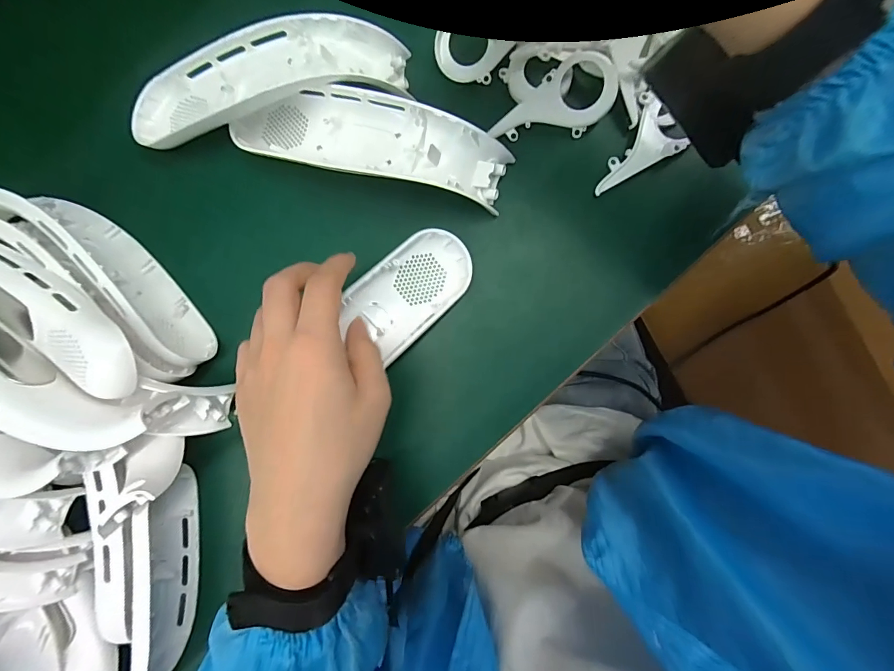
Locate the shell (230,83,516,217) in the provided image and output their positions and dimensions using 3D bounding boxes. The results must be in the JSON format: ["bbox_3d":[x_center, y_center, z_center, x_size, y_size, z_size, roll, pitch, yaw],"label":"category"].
[{"bbox_3d":[-0.054,-0.131,0.288,0.187,0.041,0.050,17,93,3],"label":"shell"}]

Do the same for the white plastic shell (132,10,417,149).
[{"bbox_3d":[-0.126,-0.172,0.287,0.195,0.043,0.057,-10,91,4],"label":"white plastic shell"}]

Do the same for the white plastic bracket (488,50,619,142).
[{"bbox_3d":[0.076,-0.155,0.290,0.081,0.018,0.043,-38,89,4],"label":"white plastic bracket"}]

